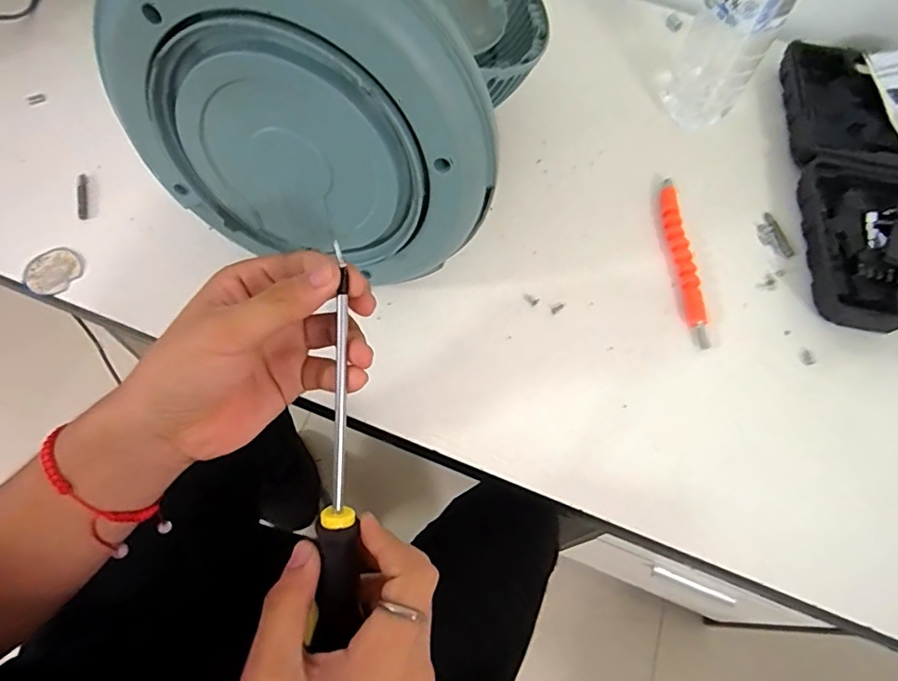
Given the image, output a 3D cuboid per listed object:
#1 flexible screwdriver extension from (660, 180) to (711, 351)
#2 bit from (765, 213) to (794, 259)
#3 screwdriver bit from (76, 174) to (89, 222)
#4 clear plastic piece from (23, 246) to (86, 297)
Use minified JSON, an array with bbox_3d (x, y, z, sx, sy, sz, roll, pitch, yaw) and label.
[{"bbox_3d":[0.202,-0.070,0.462,0.015,0.011,0.164,0,63,-5],"label":"flexible screwdriver extension"},{"bbox_3d":[0.299,-0.096,0.485,0.009,0.004,0.049,-9,67,-7],"label":"bit"},{"bbox_3d":[-0.318,-0.125,0.464,0.009,0.004,0.047,-13,67,-9],"label":"screwdriver bit"},{"bbox_3d":[-0.324,-0.057,0.441,0.038,0.005,0.044,28,64,9],"label":"clear plastic piece"}]

